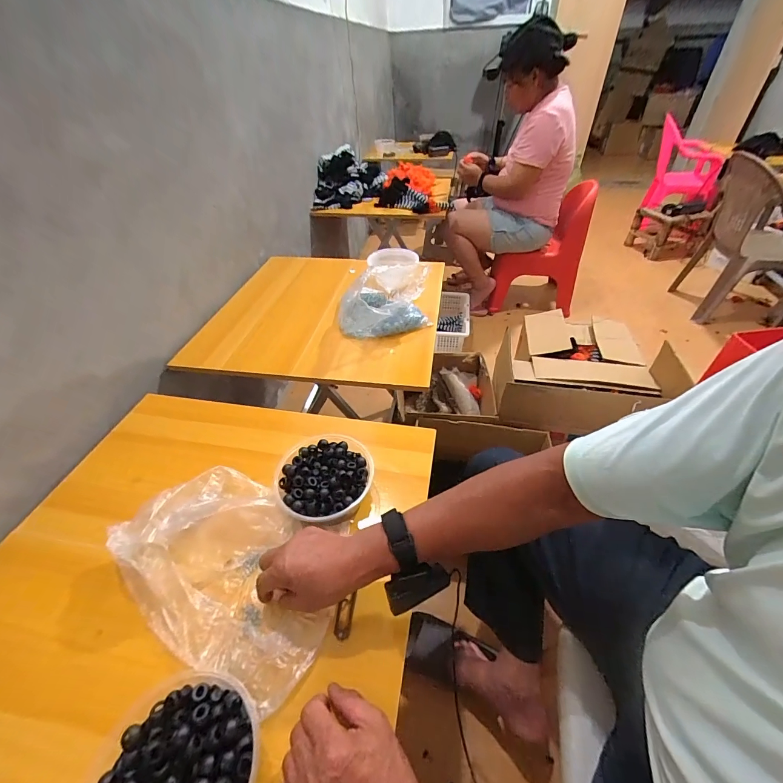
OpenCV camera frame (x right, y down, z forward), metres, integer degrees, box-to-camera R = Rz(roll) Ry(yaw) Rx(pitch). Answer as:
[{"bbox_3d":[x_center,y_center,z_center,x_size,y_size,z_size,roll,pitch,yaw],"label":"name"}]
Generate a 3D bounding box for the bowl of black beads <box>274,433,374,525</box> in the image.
[{"bbox_3d":[-0.103,0.137,0.543,0.137,0.054,0.137,-1,43,1],"label":"bowl of black beads"}]

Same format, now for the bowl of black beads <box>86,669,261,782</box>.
[{"bbox_3d":[-0.196,0.349,0.327,0.137,0.048,0.142,-1,43,1],"label":"bowl of black beads"}]

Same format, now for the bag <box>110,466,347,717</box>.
[{"bbox_3d":[-0.205,0.217,0.462,0.287,0.064,0.199,19,47,21],"label":"bag"}]

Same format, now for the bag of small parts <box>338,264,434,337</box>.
[{"bbox_3d":[-0.021,-0.232,0.879,0.221,0.147,0.174,-6,43,-4],"label":"bag of small parts"}]

